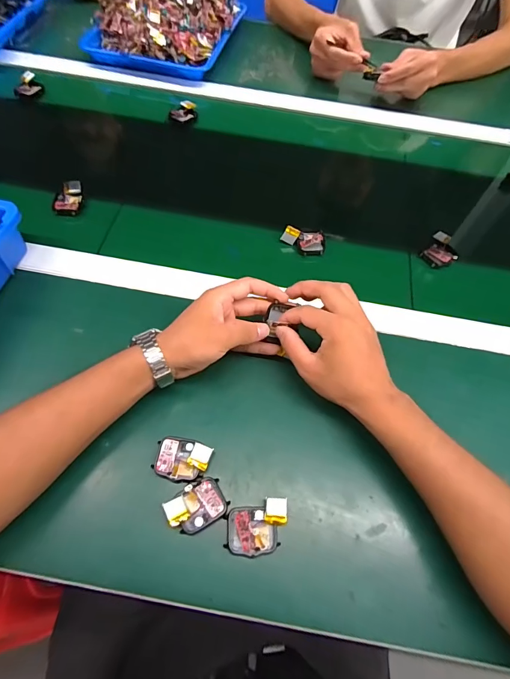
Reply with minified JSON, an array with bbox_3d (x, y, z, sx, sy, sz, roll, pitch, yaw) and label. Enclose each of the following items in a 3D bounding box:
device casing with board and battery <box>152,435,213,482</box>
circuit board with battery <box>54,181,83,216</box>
[{"bbox_3d":[-0.069,0.114,0.349,0.050,0.012,0.038,16,62,4],"label":"device casing with board and battery"},{"bbox_3d":[-0.259,-0.198,0.512,0.034,0.019,0.053,3,62,-2],"label":"circuit board with battery"}]

